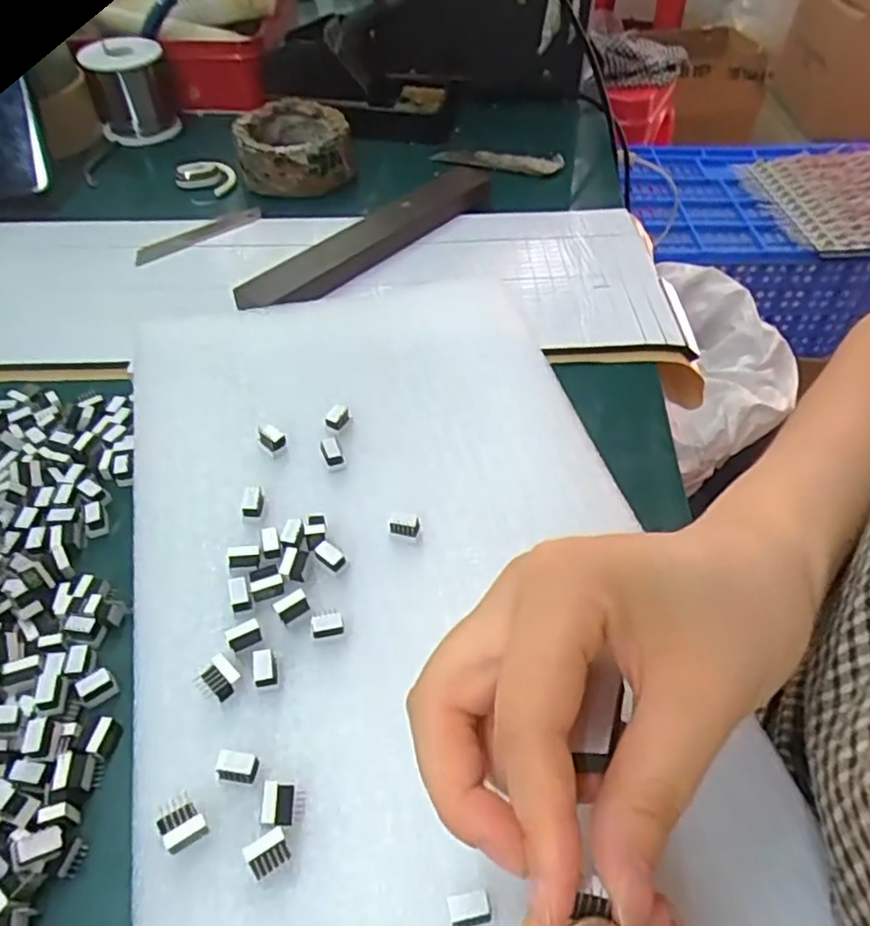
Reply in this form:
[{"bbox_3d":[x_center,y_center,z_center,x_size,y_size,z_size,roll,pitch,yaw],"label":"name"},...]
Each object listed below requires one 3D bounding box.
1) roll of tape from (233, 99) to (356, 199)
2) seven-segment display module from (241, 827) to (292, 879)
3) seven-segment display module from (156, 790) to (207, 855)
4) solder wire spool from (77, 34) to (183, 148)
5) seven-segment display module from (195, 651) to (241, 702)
[{"bbox_3d":[-0.105,-0.244,0.517,0.082,0.036,0.082,0,48,0],"label":"roll of tape"},{"bbox_3d":[-0.051,0.120,0.207,0.012,0.008,0.010,-26,56,-23],"label":"seven-segment display module"},{"bbox_3d":[-0.079,0.113,0.210,0.012,0.009,0.016,-27,53,-23],"label":"seven-segment display module"},{"bbox_3d":[-0.250,-0.309,0.555,0.061,0.064,0.054,-13,49,-12],"label":"solder wire spool"},{"bbox_3d":[-0.077,0.078,0.240,0.013,0.010,0.013,33,56,26],"label":"seven-segment display module"}]

